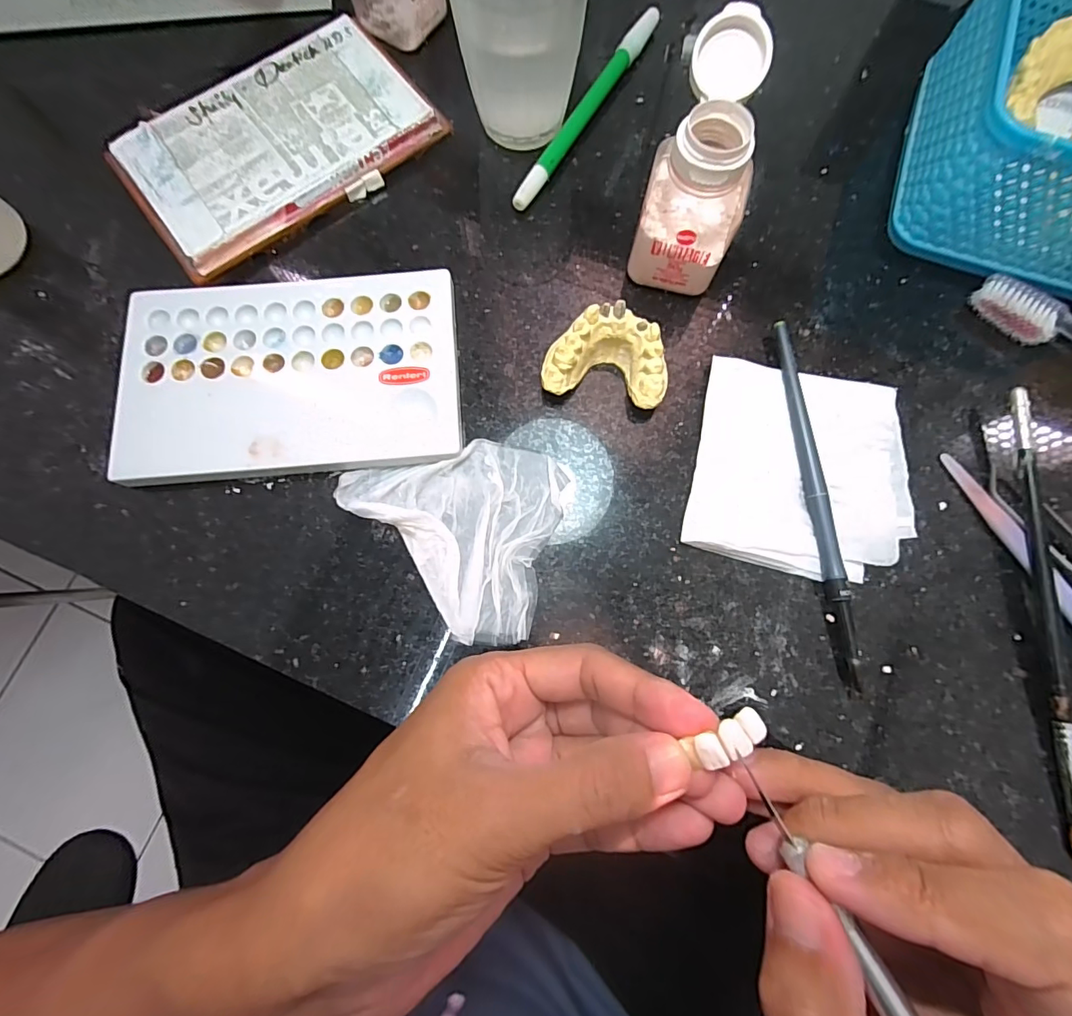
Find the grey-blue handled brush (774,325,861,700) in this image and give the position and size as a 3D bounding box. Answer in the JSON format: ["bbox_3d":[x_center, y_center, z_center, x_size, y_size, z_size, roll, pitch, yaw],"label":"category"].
[{"bbox_3d":[0.124,-0.006,0.211,0.008,0.004,0.160,-14,76,35],"label":"grey-blue handled brush"}]

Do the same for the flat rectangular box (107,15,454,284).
[{"bbox_3d":[-0.132,-0.188,0.247,0.148,0.013,0.090,-36,81,-6],"label":"flat rectangular box"}]

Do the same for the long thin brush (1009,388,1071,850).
[{"bbox_3d":[0.211,0.041,0.199,0.006,0.012,0.186,2,79,0],"label":"long thin brush"}]

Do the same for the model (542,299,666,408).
[{"bbox_3d":[0.033,-0.068,0.218,0.054,0.026,0.037,10,79,2],"label":"model"}]

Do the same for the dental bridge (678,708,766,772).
[{"bbox_3d":[0.054,0.064,0.133,0.021,0.004,0.009,-34,81,0],"label":"dental bridge"}]

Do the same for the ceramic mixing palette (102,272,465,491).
[{"bbox_3d":[-0.112,-0.061,0.223,0.151,0.012,0.092,-5,79,-1],"label":"ceramic mixing palette"}]

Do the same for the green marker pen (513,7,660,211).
[{"bbox_3d":[0.028,-0.213,0.256,0.009,0.010,0.142,32,81,6],"label":"green marker pen"}]

